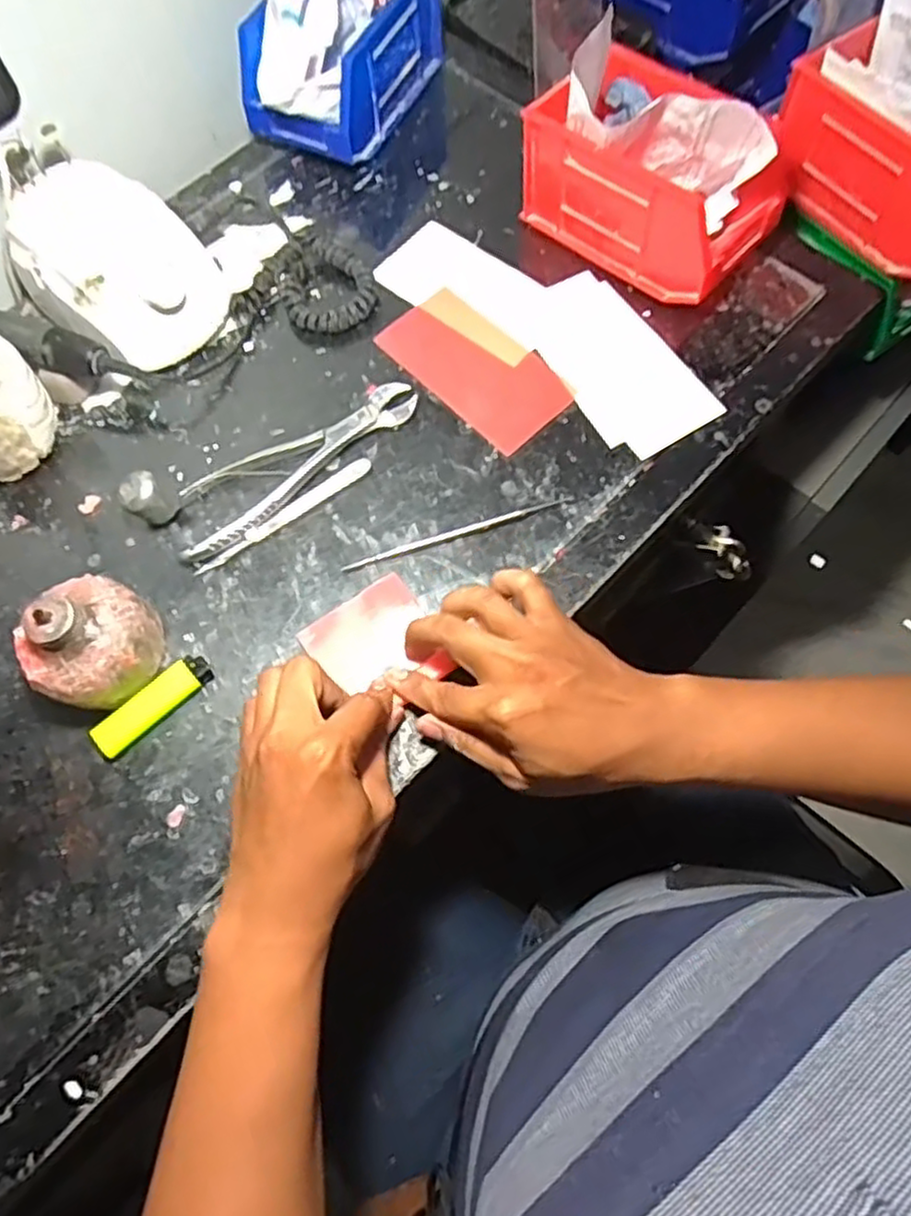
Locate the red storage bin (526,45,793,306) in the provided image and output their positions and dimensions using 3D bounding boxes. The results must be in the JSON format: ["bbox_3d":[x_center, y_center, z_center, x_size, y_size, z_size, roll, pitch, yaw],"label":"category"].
[{"bbox_3d":[0.144,-0.313,0.539,0.172,0.096,0.096,40,75,15],"label":"red storage bin"}]

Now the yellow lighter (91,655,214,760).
[{"bbox_3d":[-0.187,0.059,0.450,0.078,0.012,0.023,-42,74,-13],"label":"yellow lighter"}]

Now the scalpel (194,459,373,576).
[{"bbox_3d":[-0.117,-0.064,0.500,0.137,0.004,0.012,-35,72,-12],"label":"scalpel"}]

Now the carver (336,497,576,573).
[{"bbox_3d":[0.002,-0.051,0.491,0.160,0.004,0.008,-17,70,-5],"label":"carver"}]

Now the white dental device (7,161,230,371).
[{"bbox_3d":[-0.239,-0.243,0.527,0.137,0.076,0.108,42,75,15],"label":"white dental device"}]

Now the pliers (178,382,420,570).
[{"bbox_3d":[-0.115,-0.105,0.511,0.194,0.012,0.053,-39,73,-13],"label":"pliers"}]

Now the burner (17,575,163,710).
[{"bbox_3d":[-0.220,0.019,0.436,0.068,0.075,0.079,40,75,15],"label":"burner"}]

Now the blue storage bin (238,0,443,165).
[{"bbox_3d":[-0.097,-0.459,0.608,0.102,0.091,0.183,26,72,11],"label":"blue storage bin"}]

